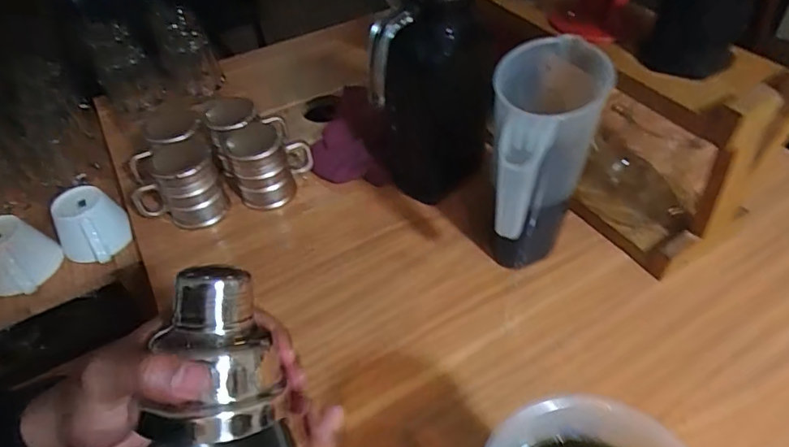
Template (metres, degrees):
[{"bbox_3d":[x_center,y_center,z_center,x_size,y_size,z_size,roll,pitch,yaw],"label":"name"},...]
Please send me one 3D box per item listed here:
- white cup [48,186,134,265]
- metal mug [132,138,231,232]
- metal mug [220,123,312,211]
[{"bbox_3d":[-0.390,0.005,0.649,0.080,0.073,0.074,-2,46,2],"label":"white cup"},{"bbox_3d":[-0.271,-0.046,0.628,0.104,0.091,0.077,-21,48,-15],"label":"metal mug"},{"bbox_3d":[-0.160,-0.078,0.651,0.103,0.095,0.071,-11,46,-6],"label":"metal mug"}]

